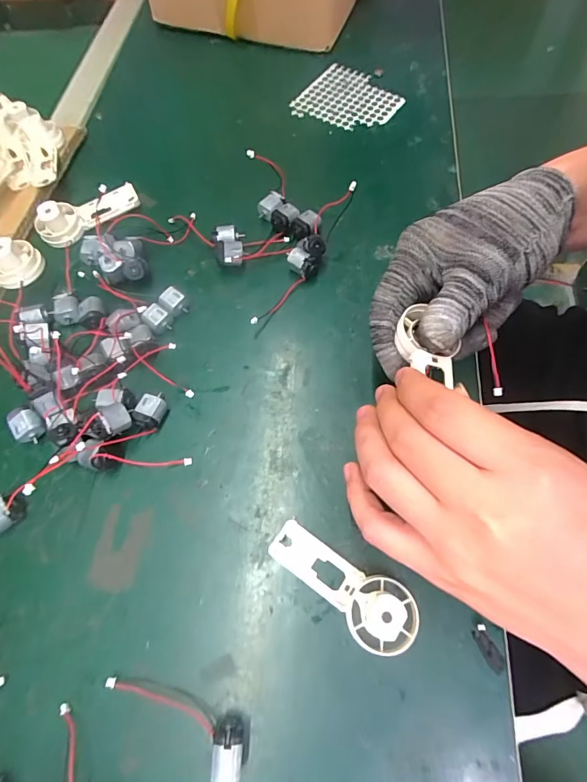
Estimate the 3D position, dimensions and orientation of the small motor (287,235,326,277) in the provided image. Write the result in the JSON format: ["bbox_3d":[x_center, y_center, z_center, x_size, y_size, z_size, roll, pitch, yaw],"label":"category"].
[{"bbox_3d":[0.010,-0.112,0.339,0.027,0.026,0.028,17,68,9],"label":"small motor"}]

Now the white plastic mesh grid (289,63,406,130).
[{"bbox_3d":[0.062,-0.324,0.449,0.100,0.005,0.094,35,71,15],"label":"white plastic mesh grid"}]

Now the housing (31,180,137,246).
[{"bbox_3d":[-0.191,-0.166,0.374,0.092,0.029,0.033,-34,70,-13],"label":"housing"}]

